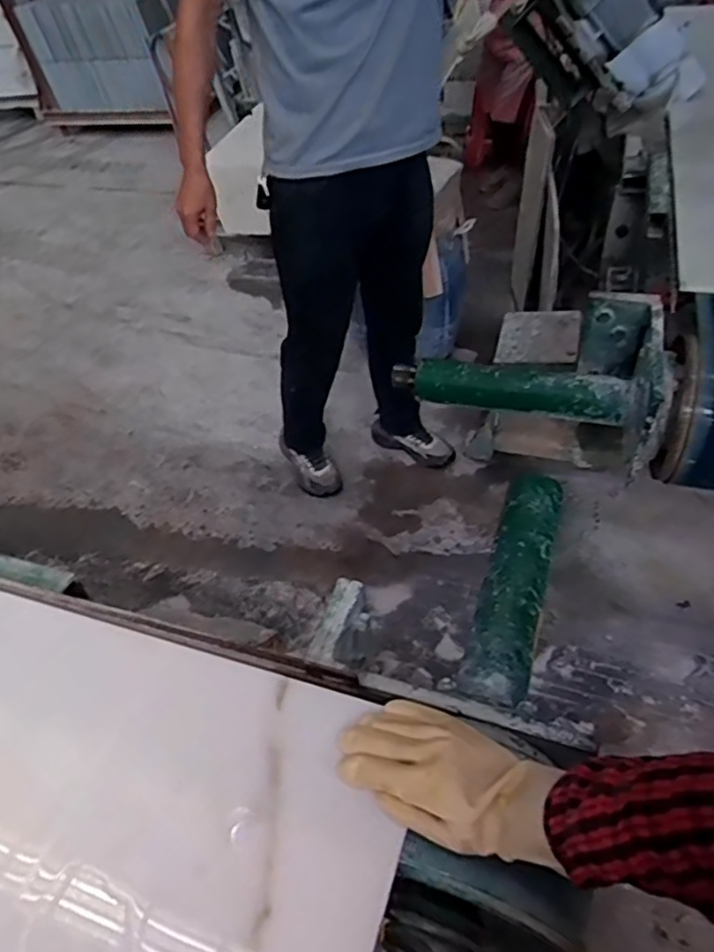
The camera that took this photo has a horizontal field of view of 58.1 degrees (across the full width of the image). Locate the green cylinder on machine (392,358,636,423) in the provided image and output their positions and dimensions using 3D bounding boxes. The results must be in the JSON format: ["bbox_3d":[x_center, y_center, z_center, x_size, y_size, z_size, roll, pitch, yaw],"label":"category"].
[{"bbox_3d":[0.287,-0.167,1.242,0.453,0.081,0.104,4,46,12],"label":"green cylinder on machine"}]

